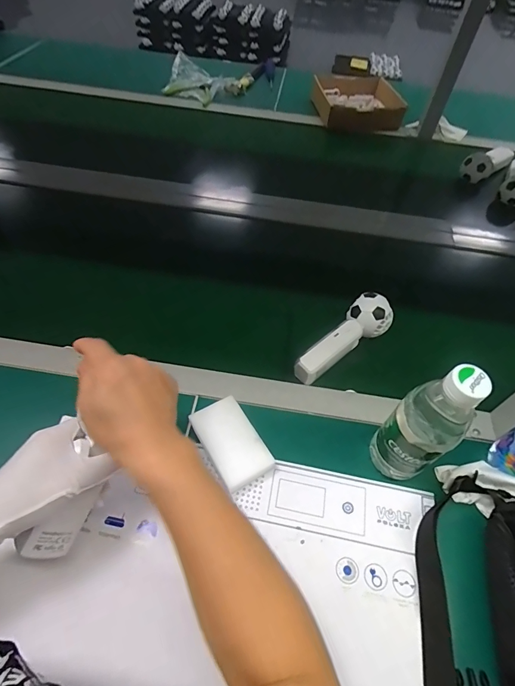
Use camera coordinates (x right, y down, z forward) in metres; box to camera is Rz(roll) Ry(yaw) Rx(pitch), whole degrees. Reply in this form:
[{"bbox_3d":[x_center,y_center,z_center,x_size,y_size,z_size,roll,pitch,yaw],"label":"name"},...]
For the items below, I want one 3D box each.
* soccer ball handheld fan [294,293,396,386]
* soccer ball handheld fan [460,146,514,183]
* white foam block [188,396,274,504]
[{"bbox_3d":[0.122,-0.001,0.515,0.056,0.063,0.157,37,60,21],"label":"soccer ball handheld fan"},{"bbox_3d":[0.539,-0.413,0.873,0.181,0.061,0.058,-30,62,-23],"label":"soccer ball handheld fan"},{"bbox_3d":[-0.031,0.116,0.437,0.062,0.024,0.099,-26,60,-21],"label":"white foam block"}]

